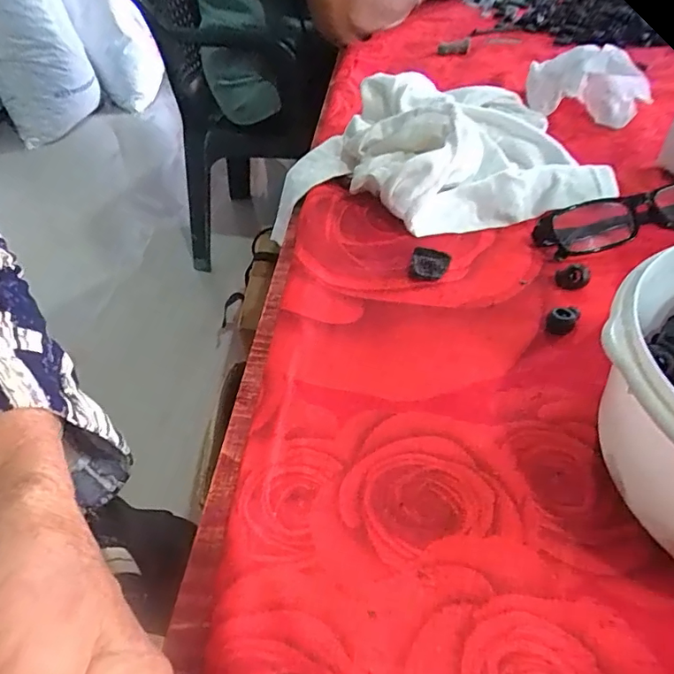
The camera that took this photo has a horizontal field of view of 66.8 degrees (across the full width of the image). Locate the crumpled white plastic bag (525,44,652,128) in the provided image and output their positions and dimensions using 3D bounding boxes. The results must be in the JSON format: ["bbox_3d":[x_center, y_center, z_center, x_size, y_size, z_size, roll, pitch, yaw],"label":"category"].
[{"bbox_3d":[0.252,-0.258,0.516,0.113,0.062,0.073,11,45,15],"label":"crumpled white plastic bag"}]

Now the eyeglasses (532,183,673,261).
[{"bbox_3d":[0.207,-0.082,0.349,0.134,0.033,0.038,-10,43,-7],"label":"eyeglasses"}]

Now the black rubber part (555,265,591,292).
[{"bbox_3d":[0.147,-0.038,0.318,0.018,0.008,0.018,8,44,12],"label":"black rubber part"}]

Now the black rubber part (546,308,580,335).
[{"bbox_3d":[0.128,-0.010,0.292,0.015,0.011,0.016,21,48,24],"label":"black rubber part"}]

